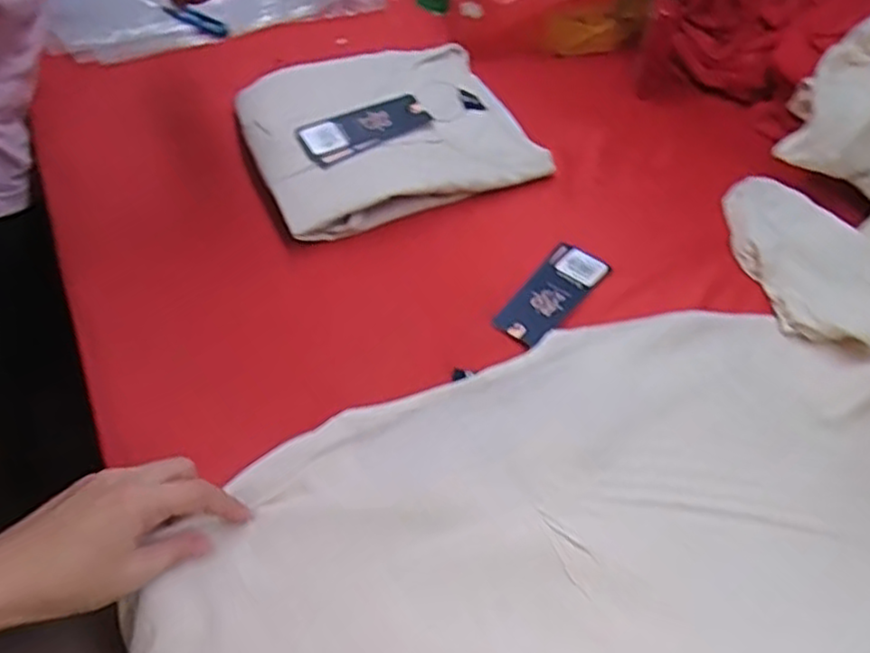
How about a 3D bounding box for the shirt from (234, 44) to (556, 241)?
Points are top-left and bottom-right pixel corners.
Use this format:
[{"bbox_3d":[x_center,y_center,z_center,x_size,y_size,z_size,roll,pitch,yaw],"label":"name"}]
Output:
[{"bbox_3d":[-0.048,-0.190,0.680,0.257,0.044,0.208,-21,55,-17],"label":"shirt"}]

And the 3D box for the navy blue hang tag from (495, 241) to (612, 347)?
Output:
[{"bbox_3d":[0.097,-0.029,0.588,0.046,0.008,0.115,36,59,20],"label":"navy blue hang tag"}]

